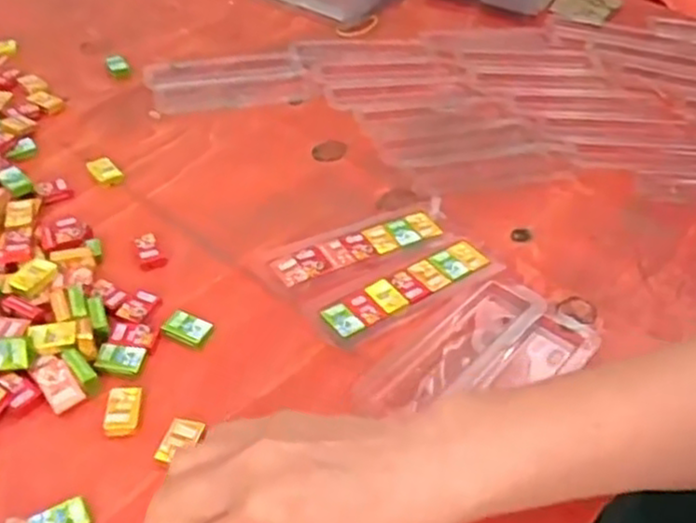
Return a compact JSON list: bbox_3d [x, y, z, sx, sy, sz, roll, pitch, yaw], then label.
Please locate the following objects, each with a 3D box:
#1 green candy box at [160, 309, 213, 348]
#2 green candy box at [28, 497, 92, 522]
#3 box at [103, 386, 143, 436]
[{"bbox_3d":[-0.094,0.038,0.424,0.026,0.005,0.019,20,45,17],"label":"green candy box"},{"bbox_3d":[-0.132,0.120,0.332,0.025,0.007,0.016,-21,48,-24],"label":"green candy box"},{"bbox_3d":[-0.119,0.078,0.381,0.018,0.007,0.026,-1,43,-6],"label":"box"}]

